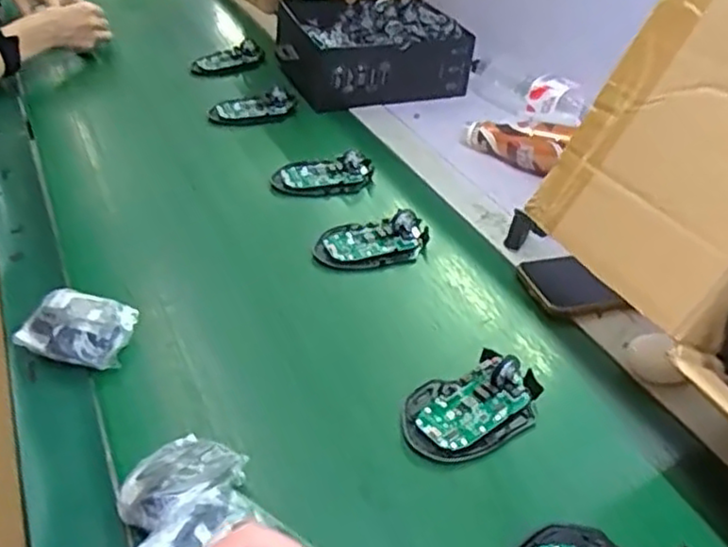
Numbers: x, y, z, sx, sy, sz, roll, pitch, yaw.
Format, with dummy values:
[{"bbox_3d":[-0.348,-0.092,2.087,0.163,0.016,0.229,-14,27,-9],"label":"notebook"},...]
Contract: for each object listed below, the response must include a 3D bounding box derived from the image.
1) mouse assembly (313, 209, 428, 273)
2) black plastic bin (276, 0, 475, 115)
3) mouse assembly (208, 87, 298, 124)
[{"bbox_3d":[0.009,-0.032,0.684,0.110,0.027,0.063,-4,38,-8],"label":"mouse assembly"},{"bbox_3d":[0.007,-0.316,1.003,0.241,0.107,0.205,-14,41,-20],"label":"black plastic bin"},{"bbox_3d":[-0.150,-0.224,0.932,0.114,0.031,0.047,-11,40,-17],"label":"mouse assembly"}]

